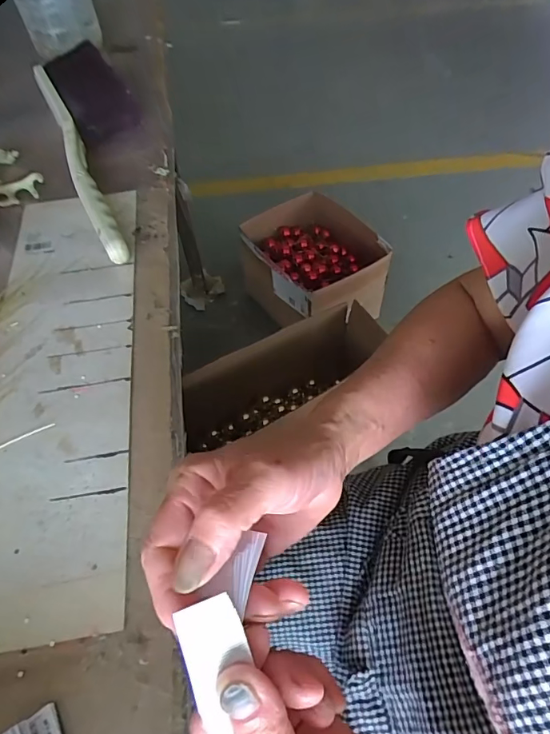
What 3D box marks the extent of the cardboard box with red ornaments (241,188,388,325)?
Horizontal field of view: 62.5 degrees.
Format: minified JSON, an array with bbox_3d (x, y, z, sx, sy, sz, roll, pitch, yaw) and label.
[{"bbox_3d":[0.103,-0.250,1.201,0.290,0.231,0.344,-32,61,-19],"label":"cardboard box with red ornaments"}]

